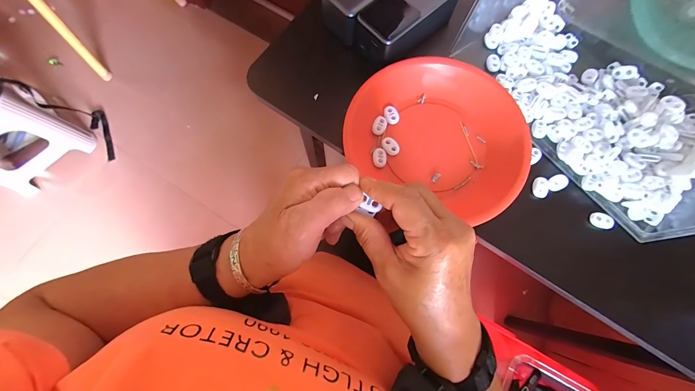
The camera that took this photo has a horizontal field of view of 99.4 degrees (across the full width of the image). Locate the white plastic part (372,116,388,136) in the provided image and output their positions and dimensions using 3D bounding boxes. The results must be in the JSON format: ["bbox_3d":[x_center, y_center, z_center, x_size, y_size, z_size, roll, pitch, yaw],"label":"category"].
[{"bbox_3d":[0.037,-0.080,0.339,0.015,0.005,0.022,23,77,5],"label":"white plastic part"}]

